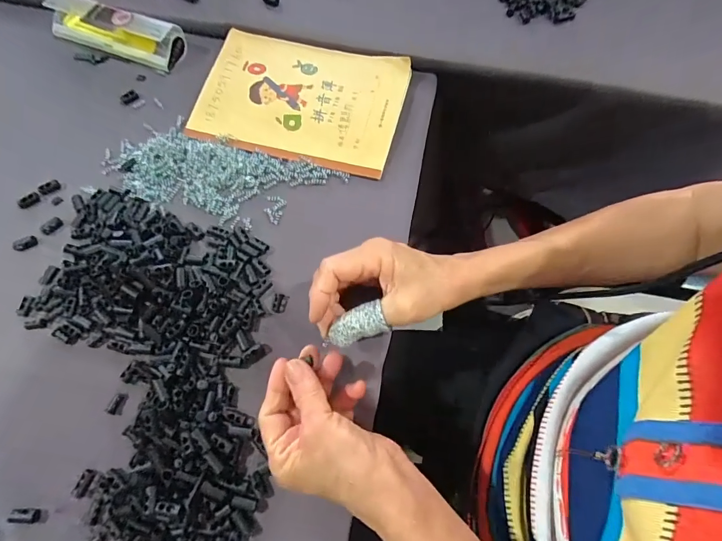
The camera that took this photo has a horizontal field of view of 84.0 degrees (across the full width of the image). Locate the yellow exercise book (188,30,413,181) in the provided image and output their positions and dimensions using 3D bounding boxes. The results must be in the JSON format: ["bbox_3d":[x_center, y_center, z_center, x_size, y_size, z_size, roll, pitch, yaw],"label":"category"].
[{"bbox_3d":[-0.063,-0.183,0.416,0.205,0.006,0.143,13,71,7],"label":"yellow exercise book"}]

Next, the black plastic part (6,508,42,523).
[{"bbox_3d":[-0.245,0.178,0.291,0.021,0.005,0.009,2,70,3],"label":"black plastic part"}]

